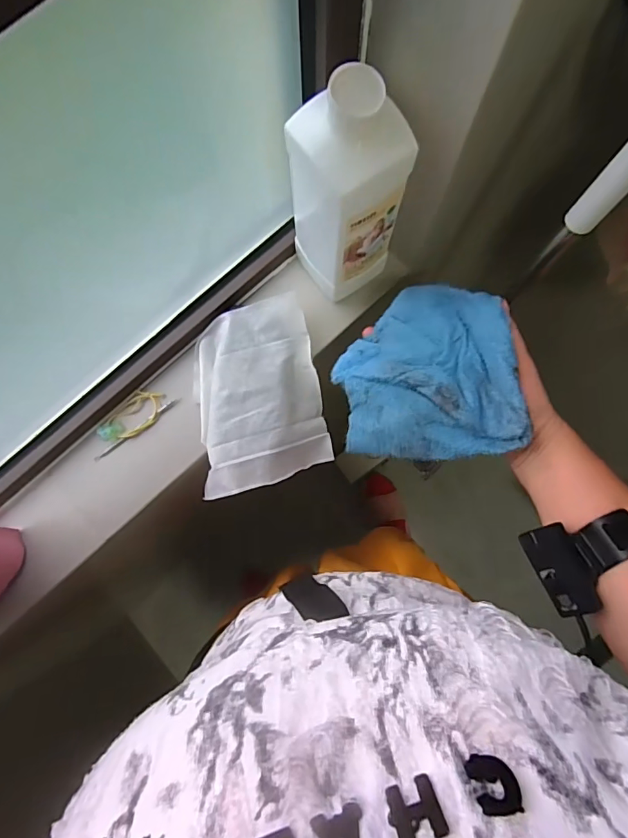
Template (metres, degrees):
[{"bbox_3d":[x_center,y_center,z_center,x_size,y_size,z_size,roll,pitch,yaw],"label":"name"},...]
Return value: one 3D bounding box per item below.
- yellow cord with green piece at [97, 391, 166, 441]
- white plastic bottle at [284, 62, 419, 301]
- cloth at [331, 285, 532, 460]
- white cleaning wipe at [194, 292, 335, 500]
[{"bbox_3d":[-0.198,-0.001,0.509,0.036,0.011,0.076,41,84,7],"label":"yellow cord with green piece"},{"bbox_3d":[0.027,-0.198,0.411,0.073,0.223,0.078,-37,82,-5],"label":"white plastic bottle"},{"bbox_3d":[0.102,-0.046,0.430,0.148,0.067,0.162,-2,81,0],"label":"cloth"},{"bbox_3d":[-0.064,-0.024,0.515,0.141,0.048,0.197,-12,81,-1],"label":"white cleaning wipe"}]

